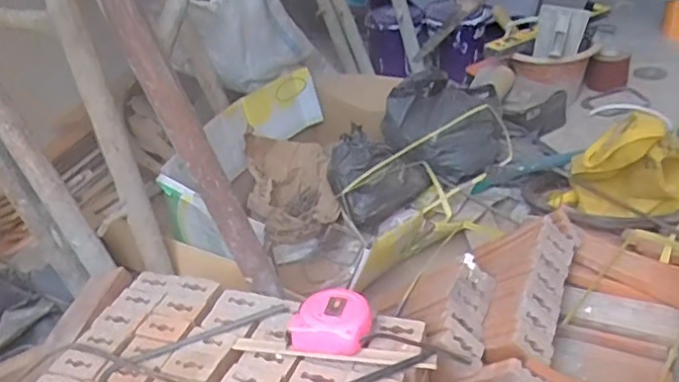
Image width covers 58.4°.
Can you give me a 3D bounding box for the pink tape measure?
[{"bbox_3d":[-0.009,0.158,0.727,0.091,0.049,0.073,1,32,12],"label":"pink tape measure"}]

